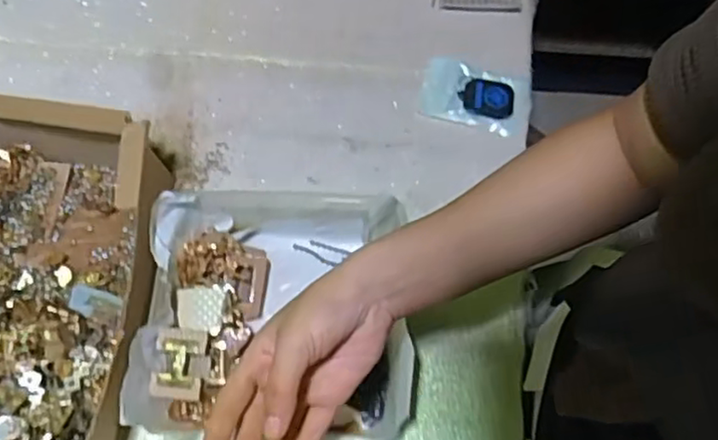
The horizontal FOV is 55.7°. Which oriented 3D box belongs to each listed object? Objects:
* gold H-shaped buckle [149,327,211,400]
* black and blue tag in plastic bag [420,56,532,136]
[{"bbox_3d":[-0.138,0.112,0.529,0.040,0.015,0.052,3,69,2],"label":"gold H-shaped buckle"},{"bbox_3d":[0.116,-0.123,0.671,0.104,0.017,0.063,15,70,6],"label":"black and blue tag in plastic bag"}]

